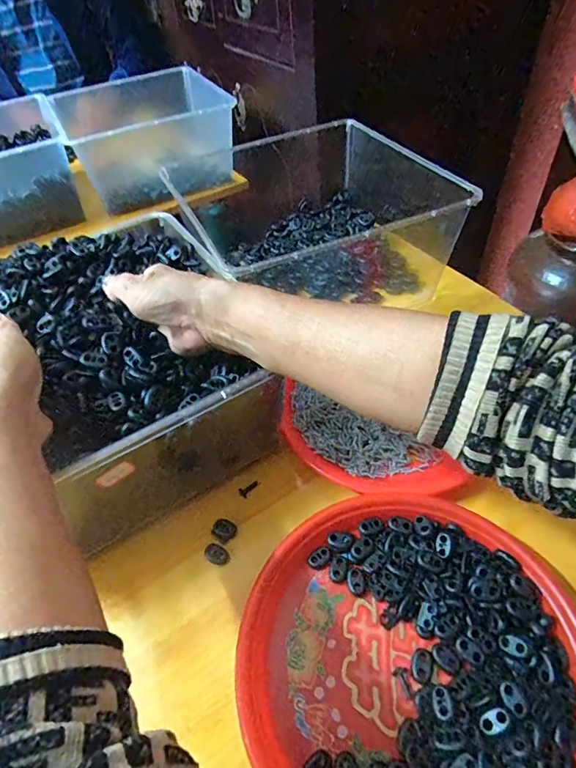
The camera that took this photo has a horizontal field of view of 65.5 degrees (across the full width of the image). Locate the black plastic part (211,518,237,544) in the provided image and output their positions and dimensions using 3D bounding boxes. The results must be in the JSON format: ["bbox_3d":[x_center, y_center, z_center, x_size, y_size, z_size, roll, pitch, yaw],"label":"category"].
[{"bbox_3d":[-0.057,0.130,0.399,0.019,0.010,0.017,-30,49,-23],"label":"black plastic part"}]

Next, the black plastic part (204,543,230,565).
[{"bbox_3d":[-0.061,0.146,0.386,0.020,0.010,0.014,14,48,19],"label":"black plastic part"}]

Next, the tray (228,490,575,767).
[{"bbox_3d":[0.085,0.192,0.314,0.233,0.037,0.223,-3,44,3],"label":"tray"}]

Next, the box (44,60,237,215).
[{"bbox_3d":[-0.272,-0.471,0.876,0.291,0.153,0.310,-23,47,-16],"label":"box"}]

